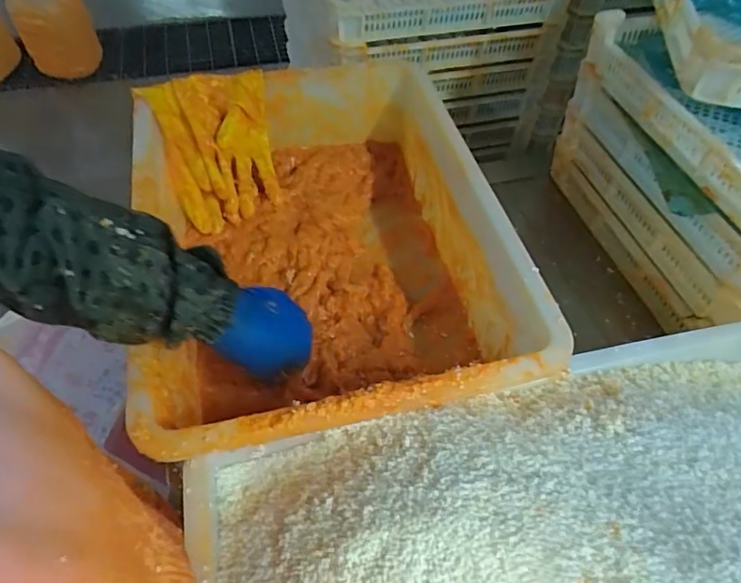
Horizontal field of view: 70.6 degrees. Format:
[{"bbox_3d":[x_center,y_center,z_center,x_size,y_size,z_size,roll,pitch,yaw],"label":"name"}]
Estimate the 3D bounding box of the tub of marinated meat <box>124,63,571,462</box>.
[{"bbox_3d":[-0.064,-0.082,0.662,0.387,0.193,0.582,-9,55,-8],"label":"tub of marinated meat"}]

